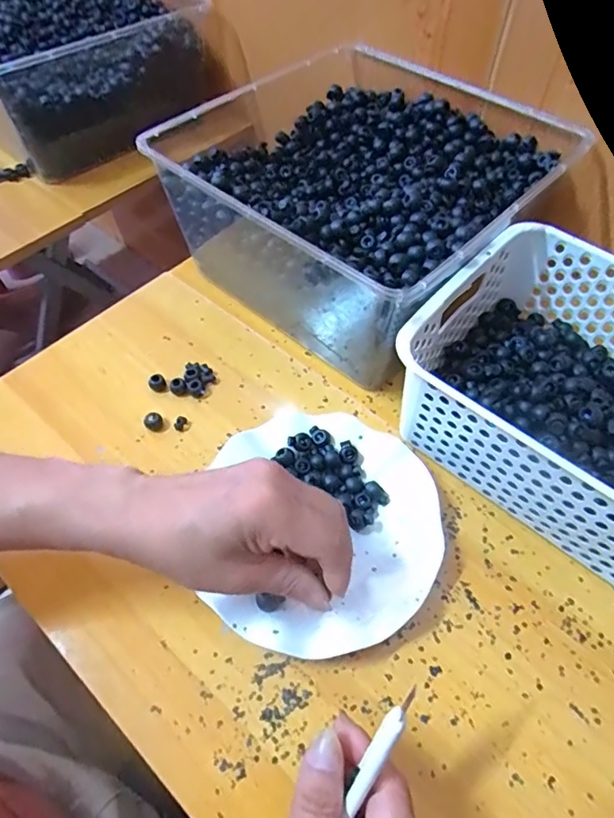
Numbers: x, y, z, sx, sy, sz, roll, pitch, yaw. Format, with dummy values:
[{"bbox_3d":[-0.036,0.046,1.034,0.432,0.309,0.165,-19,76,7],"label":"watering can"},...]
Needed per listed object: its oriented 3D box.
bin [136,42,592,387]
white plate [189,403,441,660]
[{"bbox_3d":[0.055,-0.204,0.523,0.298,0.147,0.302,36,62,22],"label":"bin"},{"bbox_3d":[0.015,0.087,0.391,0.164,0.026,0.183,0,55,-2],"label":"white plate"}]

